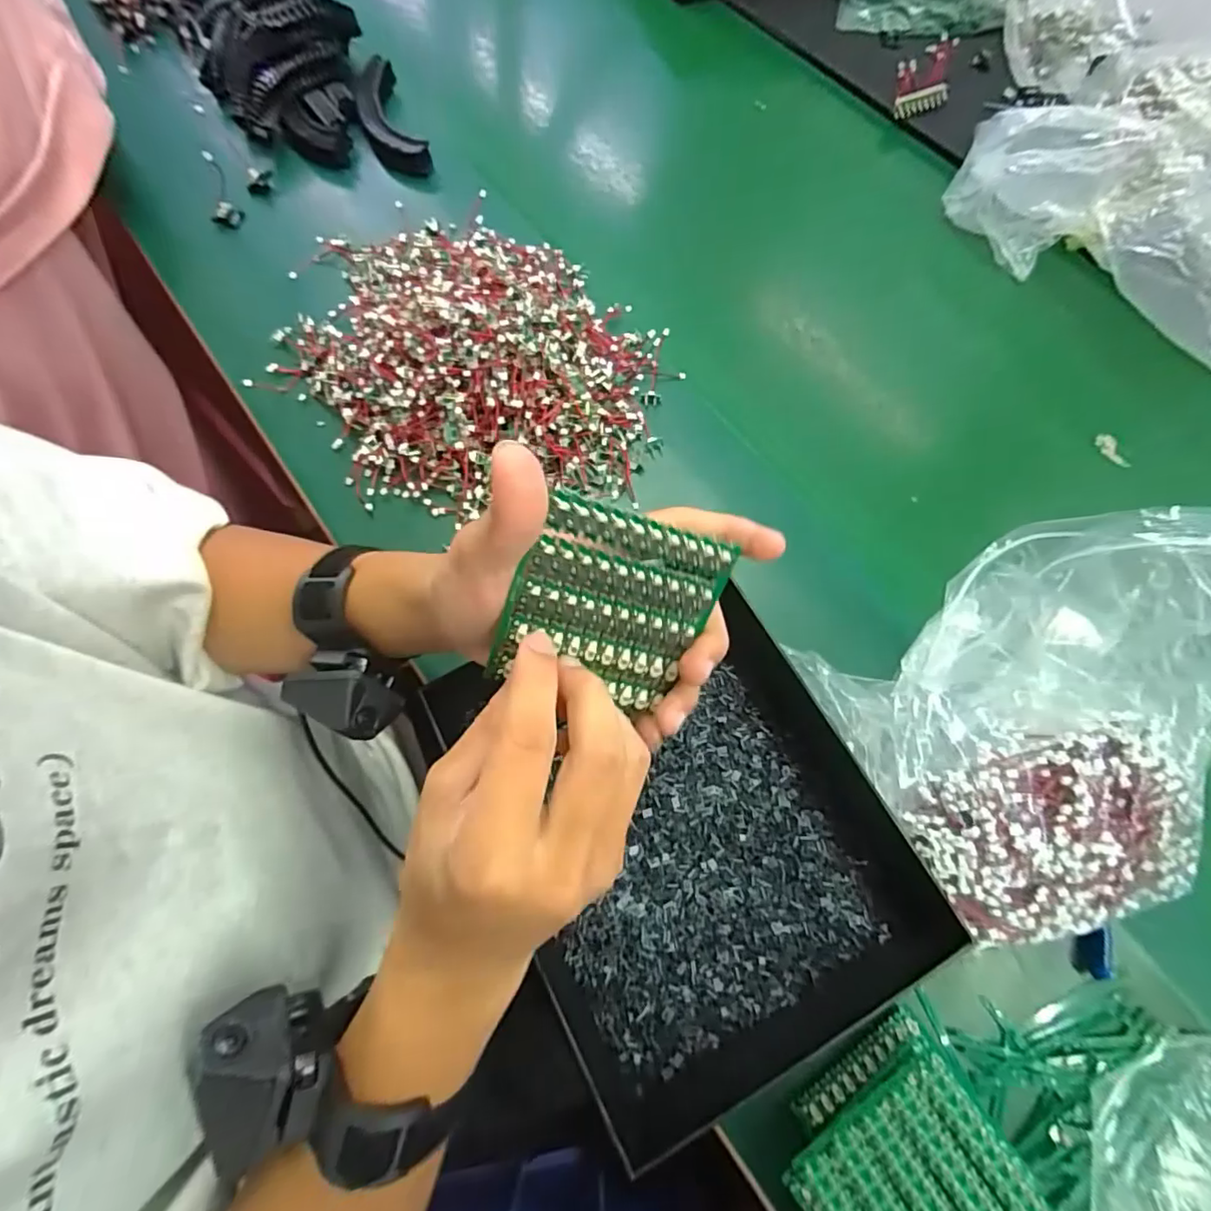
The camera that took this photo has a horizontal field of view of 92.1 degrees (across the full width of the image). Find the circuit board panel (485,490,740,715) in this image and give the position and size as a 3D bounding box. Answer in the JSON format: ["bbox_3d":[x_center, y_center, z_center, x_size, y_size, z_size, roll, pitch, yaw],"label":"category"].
[{"bbox_3d":[0.002,0.003,0.240,0.077,0.081,0.005,16,25,-13],"label":"circuit board panel"}]

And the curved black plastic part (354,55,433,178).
[{"bbox_3d":[-0.211,-0.470,0.562,0.049,0.032,0.149,-22,71,-8],"label":"curved black plastic part"}]

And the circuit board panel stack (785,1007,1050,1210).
[{"bbox_3d":[0.142,0.271,0.278,0.093,0.035,0.089,-30,72,-10],"label":"circuit board panel stack"}]

